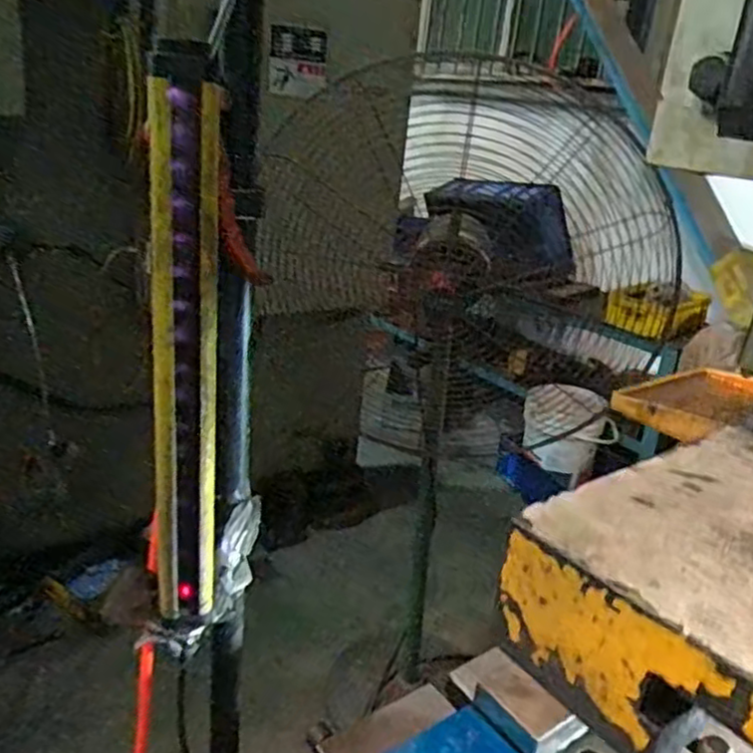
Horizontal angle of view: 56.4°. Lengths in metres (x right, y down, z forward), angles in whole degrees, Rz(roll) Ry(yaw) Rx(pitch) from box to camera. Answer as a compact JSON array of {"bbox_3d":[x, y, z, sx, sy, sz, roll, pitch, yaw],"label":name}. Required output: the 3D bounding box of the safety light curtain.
[{"bbox_3d":[-0.120,-0.007,0.447,0.049,0.343,0.068,2,22,-14],"label":"safety light curtain"}]

